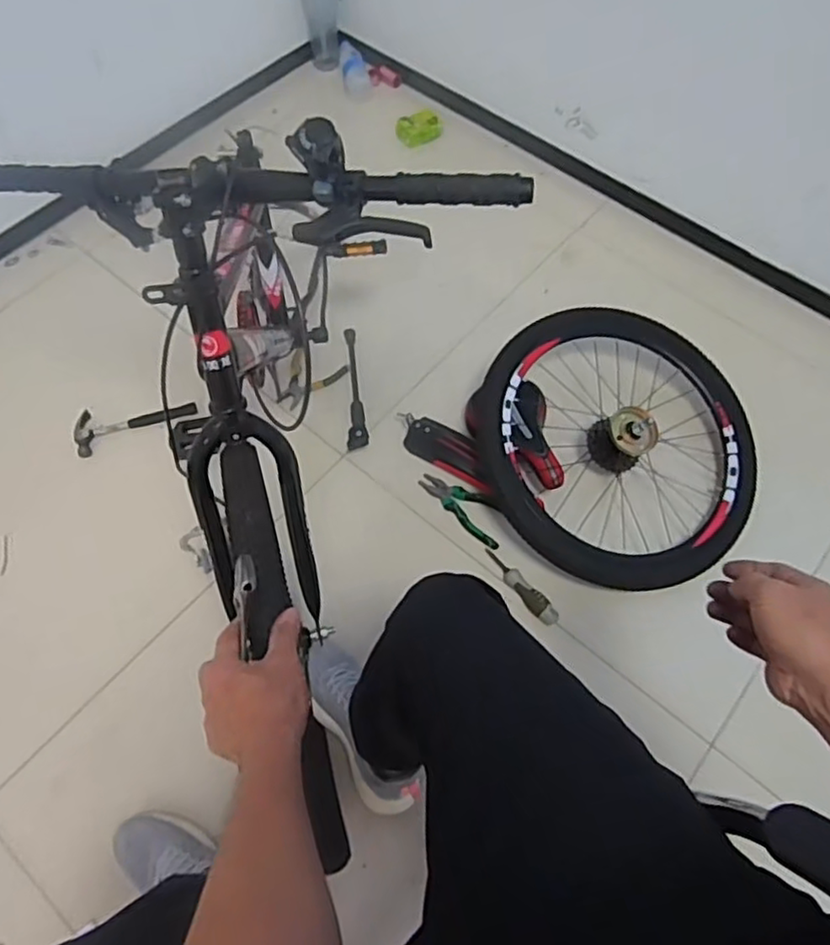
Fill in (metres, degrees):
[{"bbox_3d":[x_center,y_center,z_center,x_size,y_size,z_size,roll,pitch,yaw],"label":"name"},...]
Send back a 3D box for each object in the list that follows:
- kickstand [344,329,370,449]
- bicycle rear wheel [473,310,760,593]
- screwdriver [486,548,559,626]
[{"bbox_3d":[-0.126,-0.183,1.361,0.042,0.028,0.296,-5,62,-6],"label":"kickstand"},{"bbox_3d":[0.372,-0.045,1.237,0.516,0.168,0.502,2,61,-3],"label":"bicycle rear wheel"},{"bbox_3d":[0.186,0.200,1.173,0.031,0.024,0.168,-36,69,-21],"label":"screwdriver"}]

